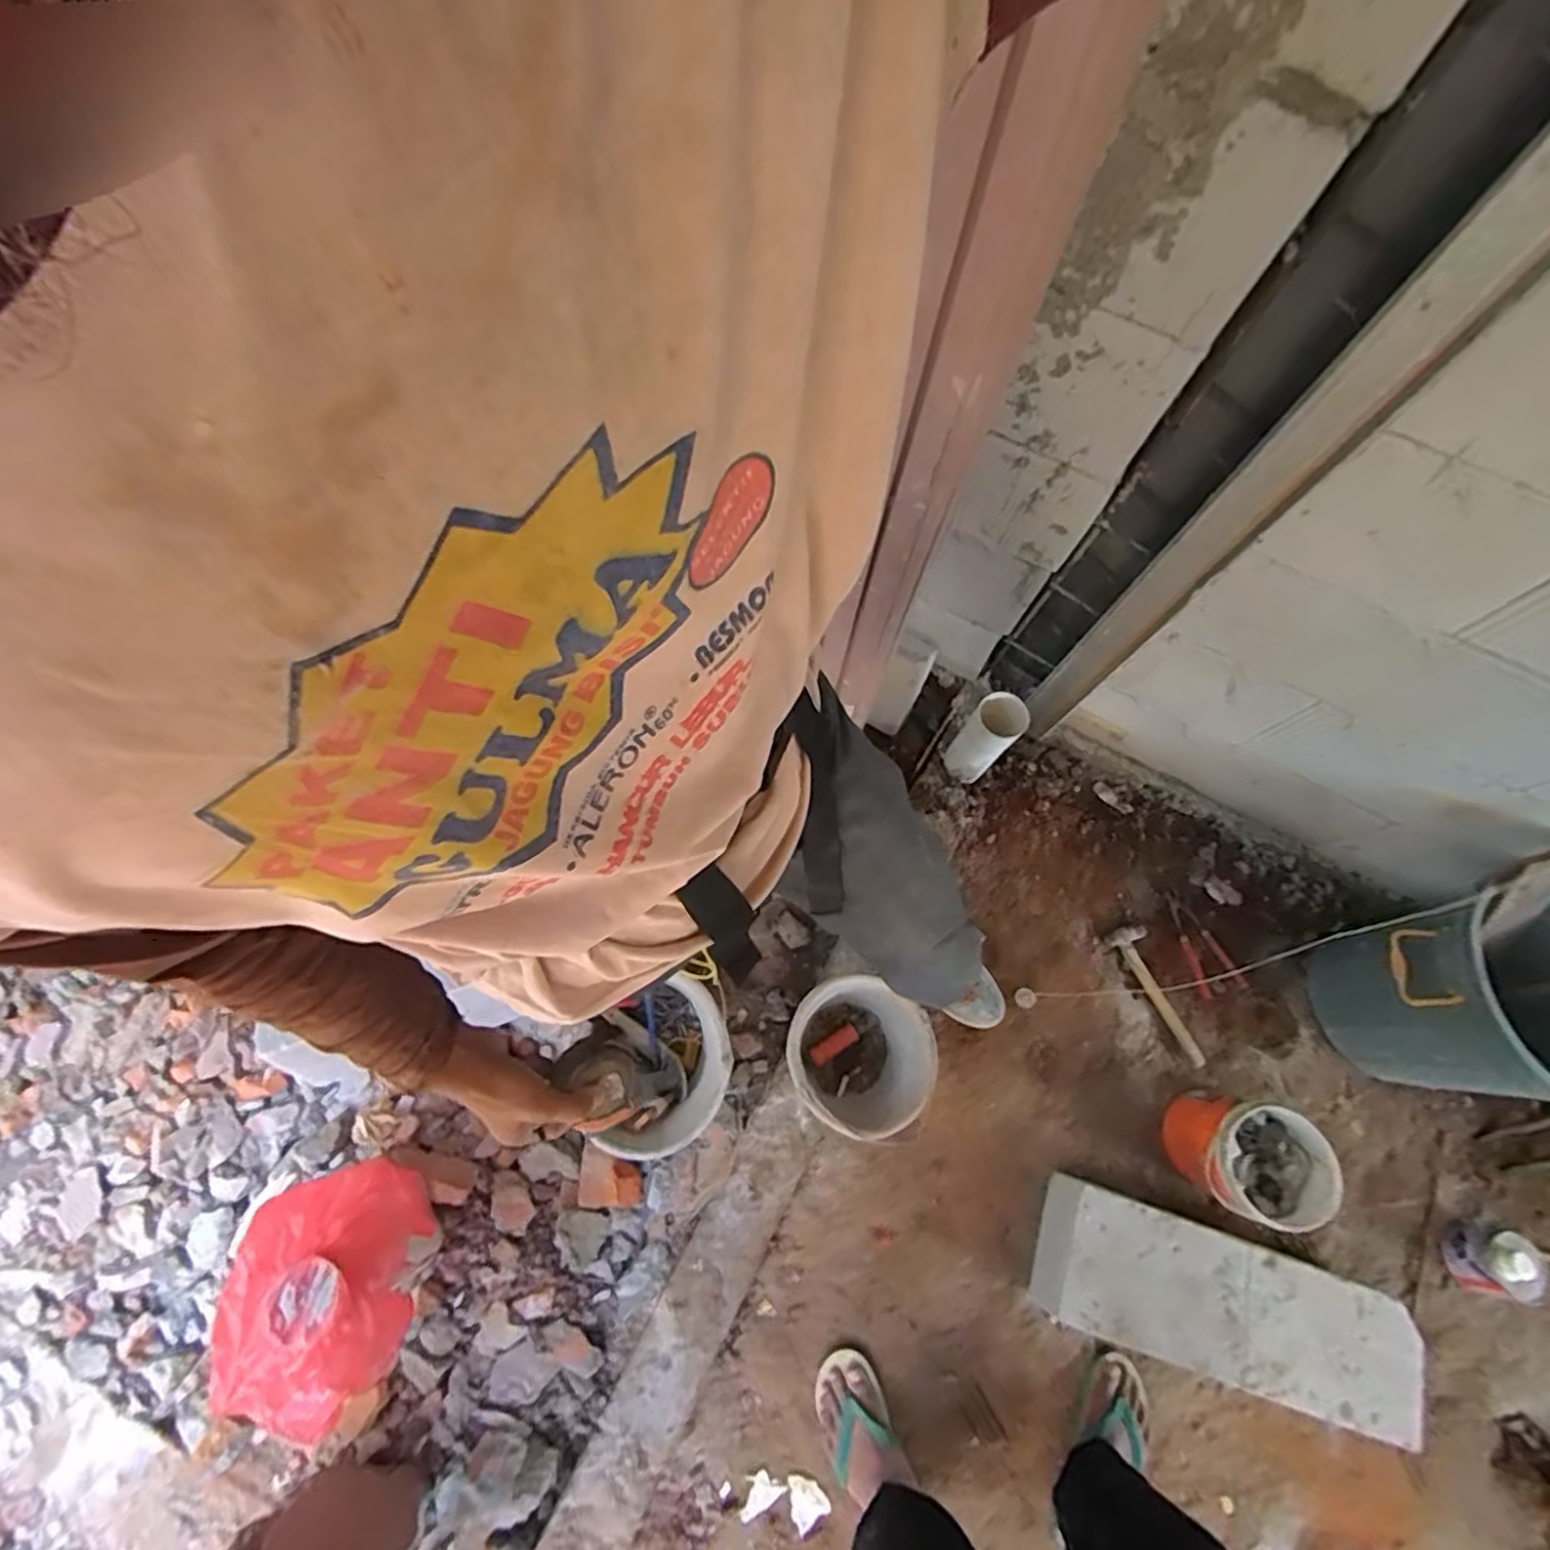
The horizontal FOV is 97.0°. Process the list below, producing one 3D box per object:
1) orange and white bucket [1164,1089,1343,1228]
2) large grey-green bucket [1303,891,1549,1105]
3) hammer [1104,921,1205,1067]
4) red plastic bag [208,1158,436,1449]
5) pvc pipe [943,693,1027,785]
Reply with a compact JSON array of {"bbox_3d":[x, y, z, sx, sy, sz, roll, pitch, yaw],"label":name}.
[{"bbox_3d":[0.804,0.656,1.182,0.217,0.189,0.180,21,72,4],"label":"orange and white bucket"},{"bbox_3d":[1.238,0.393,1.192,0.390,0.327,0.332,-5,72,-4],"label":"large grey-green bucket"},{"bbox_3d":[0.772,0.426,1.363,0.089,0.024,0.275,-27,75,-11],"label":"hammer"},{"bbox_3d":[-0.591,0.662,0.889,0.204,0.127,0.260,-2,71,-3],"label":"red plastic bag"},{"bbox_3d":[0.414,-0.070,1.365,0.087,0.235,0.093,1,71,-2],"label":"pvc pipe"}]

